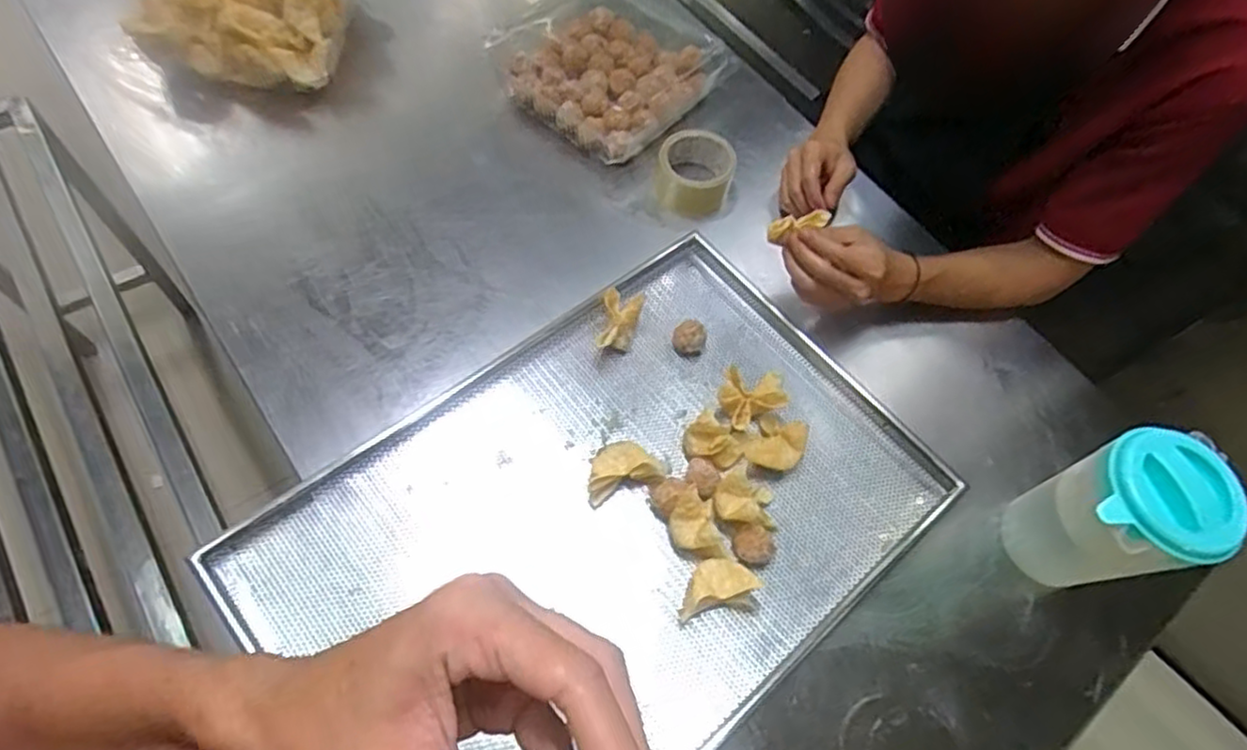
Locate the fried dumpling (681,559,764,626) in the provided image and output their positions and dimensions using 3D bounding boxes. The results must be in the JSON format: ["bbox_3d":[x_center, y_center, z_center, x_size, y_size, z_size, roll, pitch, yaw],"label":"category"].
[{"bbox_3d":[0.086,0.196,0.640,0.072,0.027,0.047,-5,64,-9],"label":"fried dumpling"}]

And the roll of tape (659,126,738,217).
[{"bbox_3d":[0.090,-0.254,0.859,0.089,0.055,0.095,3,63,-6],"label":"roll of tape"}]

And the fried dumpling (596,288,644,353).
[{"bbox_3d":[-0.004,-0.055,0.742,0.041,0.032,0.069,9,62,-2],"label":"fried dumpling"}]

